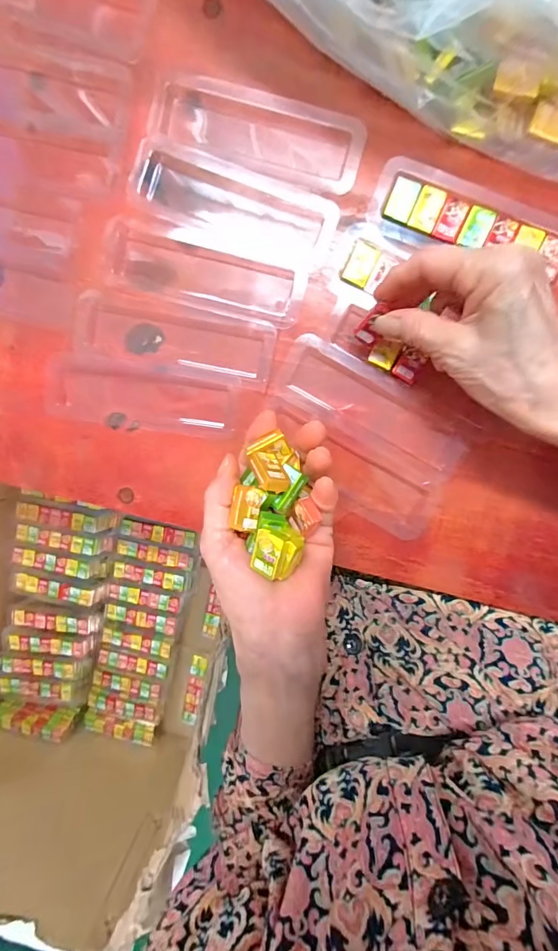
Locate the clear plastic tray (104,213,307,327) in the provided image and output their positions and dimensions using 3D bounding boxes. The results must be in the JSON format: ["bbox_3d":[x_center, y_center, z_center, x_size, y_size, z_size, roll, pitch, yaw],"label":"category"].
[{"bbox_3d":[-0.050,-0.138,0.278,0.136,0.009,0.044,14,98,2],"label":"clear plastic tray"}]

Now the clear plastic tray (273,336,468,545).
[{"bbox_3d":[0.056,-0.025,0.290,0.139,0.012,0.086,33,98,-1],"label":"clear plastic tray"}]

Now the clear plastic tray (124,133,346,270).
[{"bbox_3d":[-0.031,-0.180,0.273,0.137,0.009,0.053,19,98,1],"label":"clear plastic tray"}]

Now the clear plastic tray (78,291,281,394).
[{"bbox_3d":[-0.073,-0.095,0.286,0.139,0.010,0.047,12,98,2],"label":"clear plastic tray"}]

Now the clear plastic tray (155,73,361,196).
[{"bbox_3d":[-0.014,-0.227,0.266,0.139,0.008,0.046,17,98,1],"label":"clear plastic tray"}]

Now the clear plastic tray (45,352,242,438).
[{"bbox_3d":[-0.097,-0.056,0.293,0.137,0.012,0.045,9,98,3],"label":"clear plastic tray"}]

